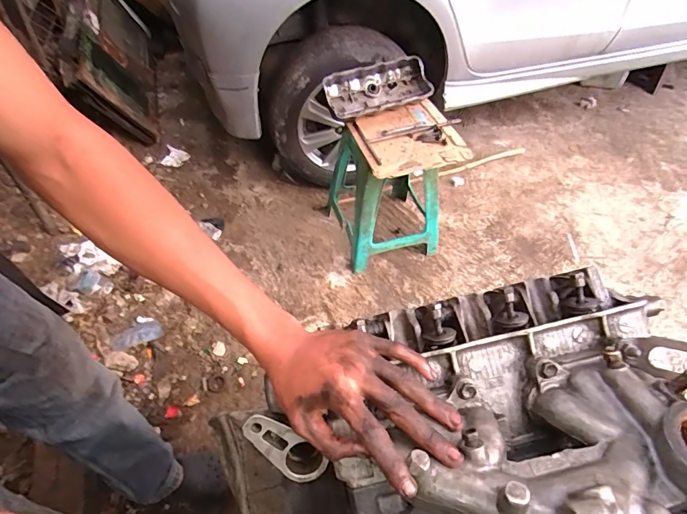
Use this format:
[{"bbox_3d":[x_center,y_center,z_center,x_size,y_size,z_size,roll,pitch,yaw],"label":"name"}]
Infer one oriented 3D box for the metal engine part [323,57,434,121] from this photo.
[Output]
[{"bbox_3d":[0.104,-0.511,1.264,0.325,0.059,0.148,-17,87,-10],"label":"metal engine part"}]

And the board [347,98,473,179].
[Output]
[{"bbox_3d":[0.183,-0.343,1.190,0.282,0.032,0.264,-17,59,-7],"label":"board"}]

